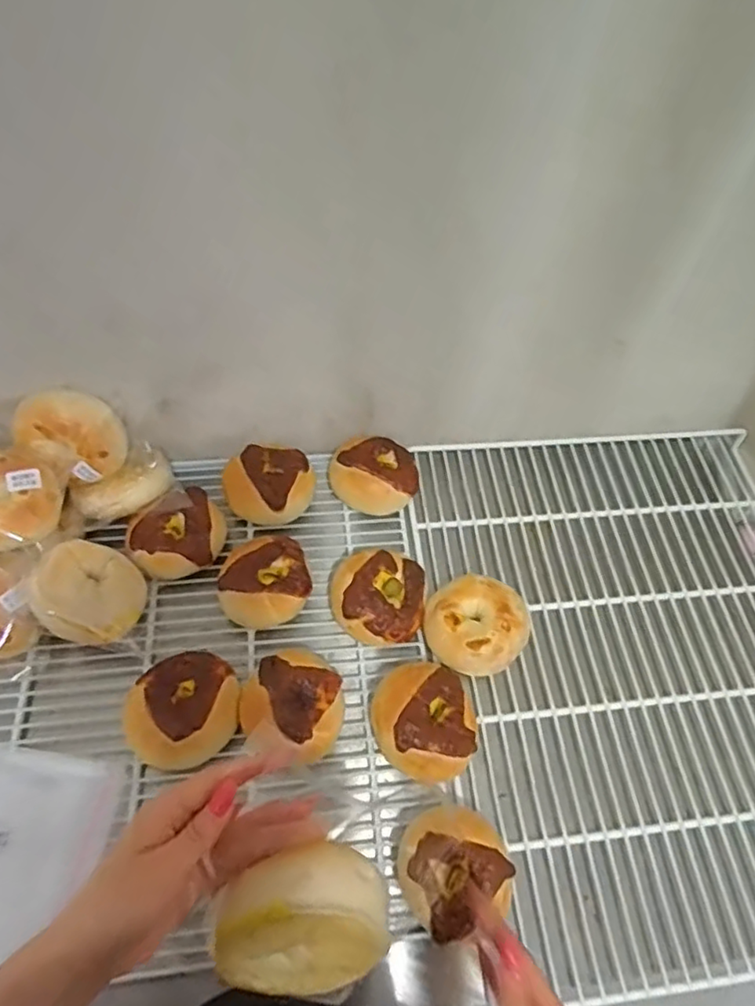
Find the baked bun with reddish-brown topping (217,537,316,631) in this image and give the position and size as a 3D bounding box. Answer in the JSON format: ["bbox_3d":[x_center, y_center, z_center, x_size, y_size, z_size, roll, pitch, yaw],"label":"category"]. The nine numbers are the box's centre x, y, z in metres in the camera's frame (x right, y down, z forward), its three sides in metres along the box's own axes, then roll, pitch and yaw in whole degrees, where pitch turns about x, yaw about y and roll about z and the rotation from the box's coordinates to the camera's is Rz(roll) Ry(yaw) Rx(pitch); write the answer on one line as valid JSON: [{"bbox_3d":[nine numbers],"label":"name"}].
[{"bbox_3d":[-0.127,0.090,0.700,0.099,0.044,0.090,-17,62,-15],"label":"baked bun with reddish-brown topping"}]

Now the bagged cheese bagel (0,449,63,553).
[{"bbox_3d":[-0.383,-0.005,0.637,0.102,0.045,0.106,-10,82,-17],"label":"bagged cheese bagel"}]

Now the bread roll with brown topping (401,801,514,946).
[{"bbox_3d":[0.069,0.323,0.554,0.099,0.053,0.097,1,58,-1],"label":"bread roll with brown topping"}]

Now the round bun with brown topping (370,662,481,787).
[{"bbox_3d":[0.050,0.224,0.640,0.109,0.059,0.112,2,59,-3],"label":"round bun with brown topping"}]

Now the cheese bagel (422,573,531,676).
[{"bbox_3d":[0.109,0.139,0.702,0.111,0.056,0.105,2,59,-3],"label":"cheese bagel"}]

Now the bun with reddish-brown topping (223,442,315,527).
[{"bbox_3d":[-0.138,-0.024,0.781,0.111,0.056,0.103,22,60,9],"label":"bun with reddish-brown topping"}]

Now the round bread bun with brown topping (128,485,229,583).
[{"bbox_3d":[-0.233,0.037,0.725,0.109,0.051,0.094,-32,66,-21],"label":"round bread bun with brown topping"}]

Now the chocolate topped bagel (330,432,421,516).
[{"bbox_3d":[-0.004,-0.036,0.792,0.109,0.063,0.100,2,59,-3],"label":"chocolate topped bagel"}]

